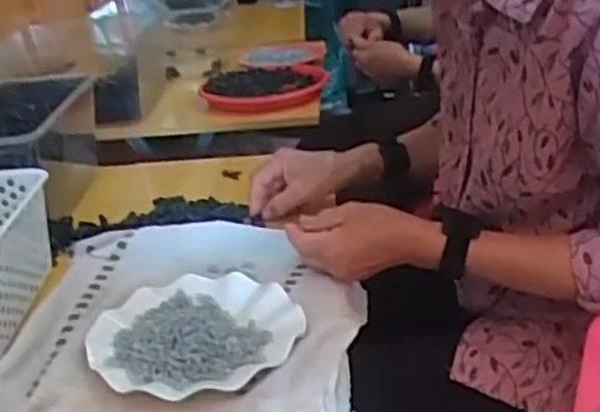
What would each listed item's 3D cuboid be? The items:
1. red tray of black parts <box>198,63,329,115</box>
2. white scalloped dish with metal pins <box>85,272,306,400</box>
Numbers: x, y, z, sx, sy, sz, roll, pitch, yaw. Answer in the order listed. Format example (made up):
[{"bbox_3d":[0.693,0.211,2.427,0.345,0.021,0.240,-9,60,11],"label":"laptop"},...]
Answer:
[{"bbox_3d":[-0.073,-0.242,1.534,0.243,0.036,0.311,-5,24,0],"label":"red tray of black parts"},{"bbox_3d":[-0.094,0.110,0.697,0.176,0.030,0.174,-3,24,2],"label":"white scalloped dish with metal pins"}]

